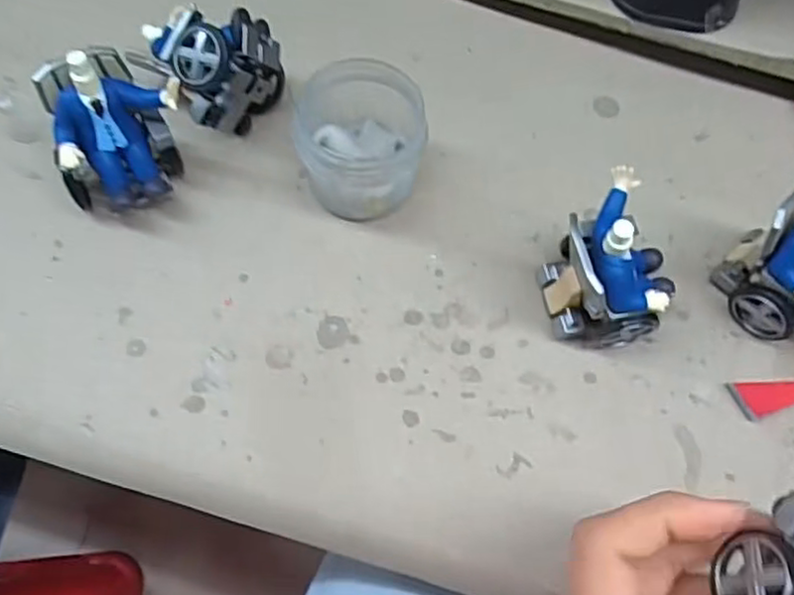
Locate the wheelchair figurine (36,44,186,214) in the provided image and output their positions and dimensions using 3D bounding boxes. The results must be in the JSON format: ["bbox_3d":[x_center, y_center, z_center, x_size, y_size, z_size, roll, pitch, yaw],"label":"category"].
[{"bbox_3d":[-0.114,-0.067,0.285,0.051,0.061,0.049,-11,68,-7],"label":"wheelchair figurine"}]

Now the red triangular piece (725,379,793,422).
[{"bbox_3d":[0.159,0.036,0.284,0.042,0.004,0.017,-20,69,-11],"label":"red triangular piece"}]

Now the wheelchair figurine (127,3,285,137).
[{"bbox_3d":[-0.082,-0.103,0.308,0.047,0.051,0.054,34,69,11],"label":"wheelchair figurine"}]

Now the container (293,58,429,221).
[{"bbox_3d":[-0.016,-0.065,0.295,0.053,0.049,0.048,1,67,-3],"label":"container"}]

